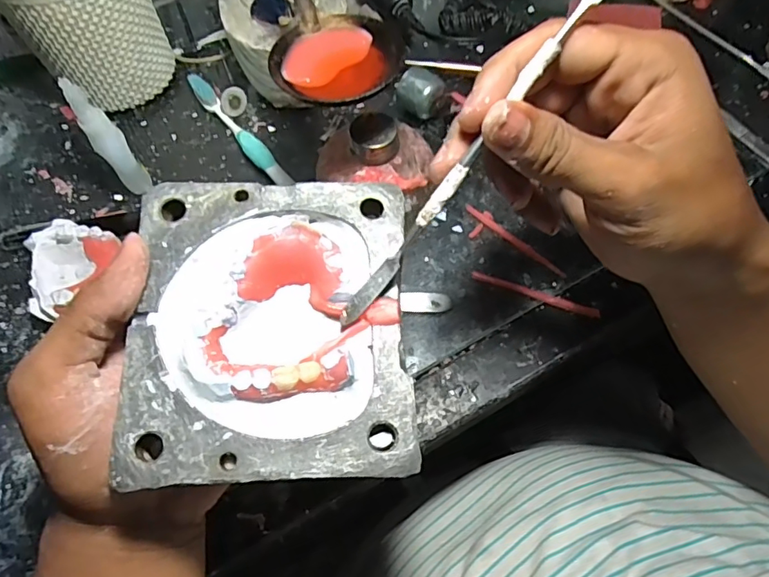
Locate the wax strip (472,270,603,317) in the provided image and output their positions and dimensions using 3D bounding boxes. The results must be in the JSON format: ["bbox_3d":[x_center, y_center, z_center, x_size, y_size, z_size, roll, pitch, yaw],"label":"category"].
[{"bbox_3d":[0.093,0.003,0.321,0.079,0.004,0.005,20,65,12],"label":"wax strip"}]

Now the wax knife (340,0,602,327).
[{"bbox_3d":[0.039,-0.058,0.203,0.008,0.008,0.183,42,101,20],"label":"wax knife"}]

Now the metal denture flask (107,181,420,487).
[{"bbox_3d":[-0.045,0.012,0.215,0.109,0.024,0.123,-4,63,1],"label":"metal denture flask"}]

